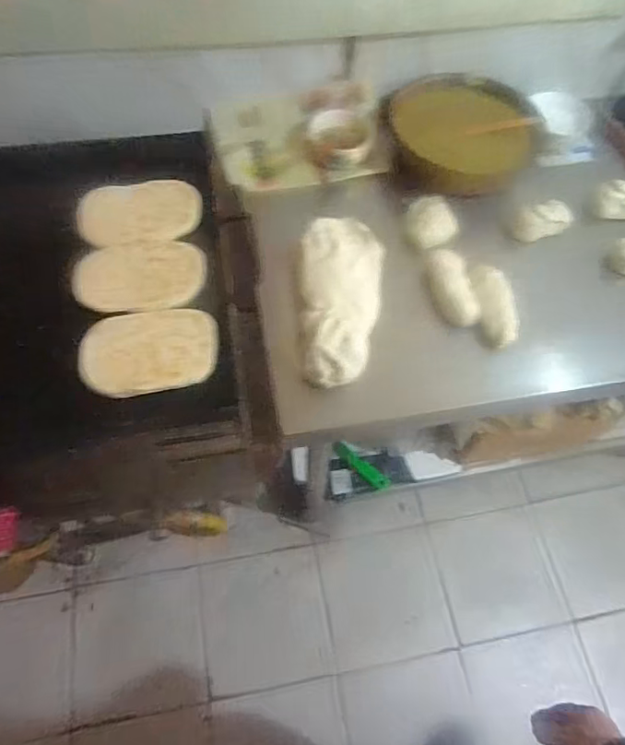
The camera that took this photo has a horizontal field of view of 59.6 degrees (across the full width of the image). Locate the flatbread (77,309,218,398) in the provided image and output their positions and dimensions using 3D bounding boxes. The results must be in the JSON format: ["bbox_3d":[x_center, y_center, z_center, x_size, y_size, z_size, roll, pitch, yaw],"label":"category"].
[{"bbox_3d":[-0.196,-0.025,0.665,0.160,0.017,0.108,-8,66,-18],"label":"flatbread"}]

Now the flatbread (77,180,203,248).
[{"bbox_3d":[-0.240,-0.225,0.760,0.163,0.005,0.112,-12,63,-10],"label":"flatbread"}]

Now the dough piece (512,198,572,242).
[{"bbox_3d":[0.367,-0.246,0.871,0.086,0.050,0.059,-24,66,-15],"label":"dough piece"}]

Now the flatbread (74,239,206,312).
[{"bbox_3d":[-0.223,-0.129,0.705,0.160,0.012,0.109,-8,63,-8],"label":"flatbread"}]

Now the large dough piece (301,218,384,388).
[{"bbox_3d":[0.041,-0.114,0.772,0.120,0.052,0.280,3,62,-2],"label":"large dough piece"}]

